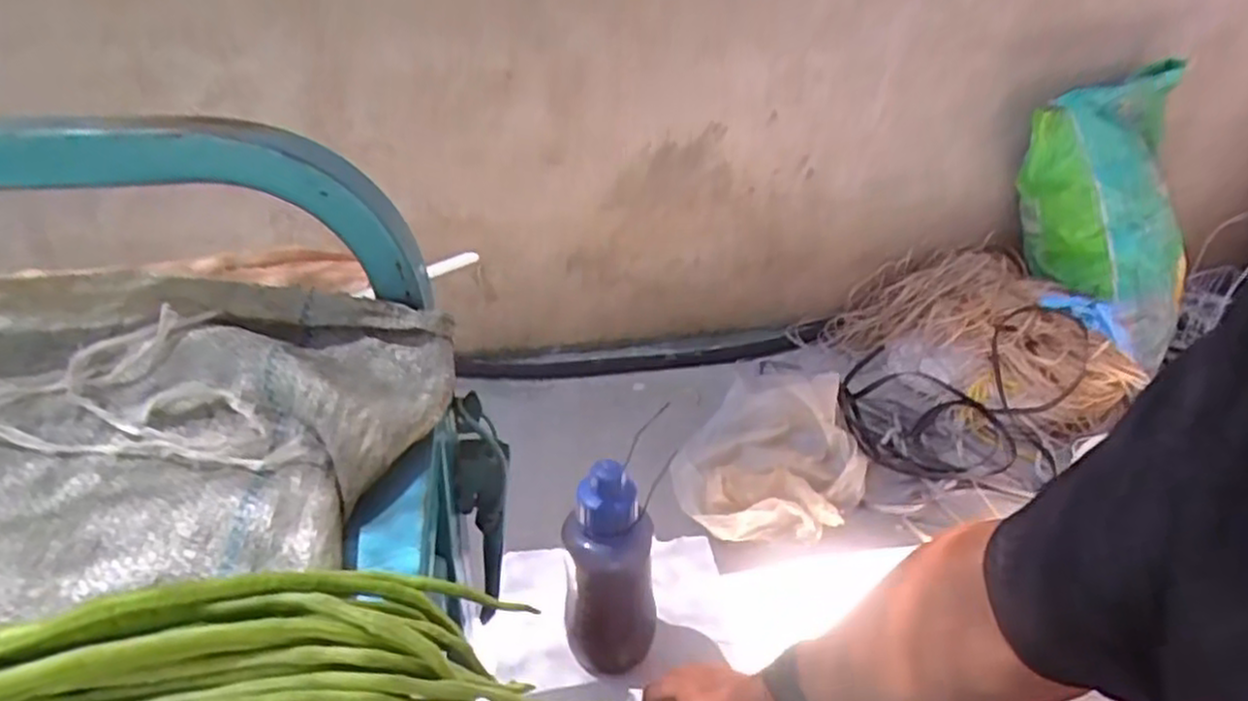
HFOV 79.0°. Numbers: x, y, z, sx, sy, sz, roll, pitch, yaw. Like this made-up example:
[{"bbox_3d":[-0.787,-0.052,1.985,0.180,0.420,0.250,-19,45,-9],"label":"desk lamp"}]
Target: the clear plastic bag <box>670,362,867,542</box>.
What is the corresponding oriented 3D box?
[{"bbox_3d":[0.345,0.236,1.714,0.385,0.146,0.528,14,33,18],"label":"clear plastic bag"}]

